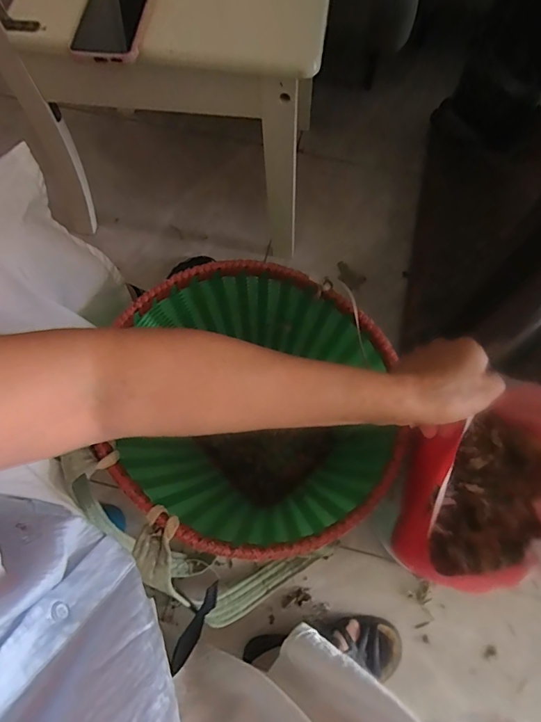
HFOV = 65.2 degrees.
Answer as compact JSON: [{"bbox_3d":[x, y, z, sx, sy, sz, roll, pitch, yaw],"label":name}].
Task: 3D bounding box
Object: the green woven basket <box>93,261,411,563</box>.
[{"bbox_3d":[-0.010,0.093,0.601,0.298,0.329,0.312,10,70,2],"label":"green woven basket"}]

